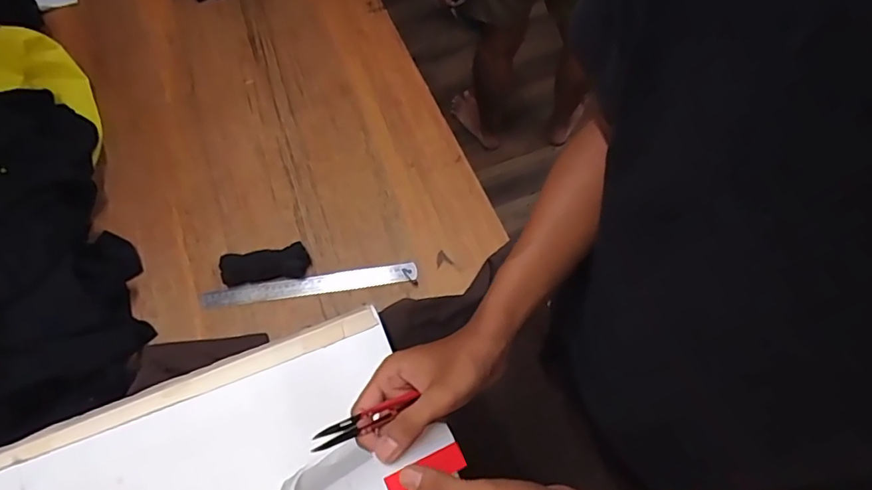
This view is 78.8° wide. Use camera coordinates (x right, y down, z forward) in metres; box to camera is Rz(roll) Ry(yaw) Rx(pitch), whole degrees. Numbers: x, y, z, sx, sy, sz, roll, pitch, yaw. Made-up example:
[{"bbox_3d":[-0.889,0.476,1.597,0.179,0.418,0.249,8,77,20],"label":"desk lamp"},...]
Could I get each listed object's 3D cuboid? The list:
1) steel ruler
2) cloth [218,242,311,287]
[{"bbox_3d":[-0.190,0.061,0.802,0.319,0.007,0.031,-8,72,-3],"label":"steel ruler"},{"bbox_3d":[-0.259,0.029,0.805,0.130,0.023,0.051,-8,65,-1],"label":"cloth"}]

